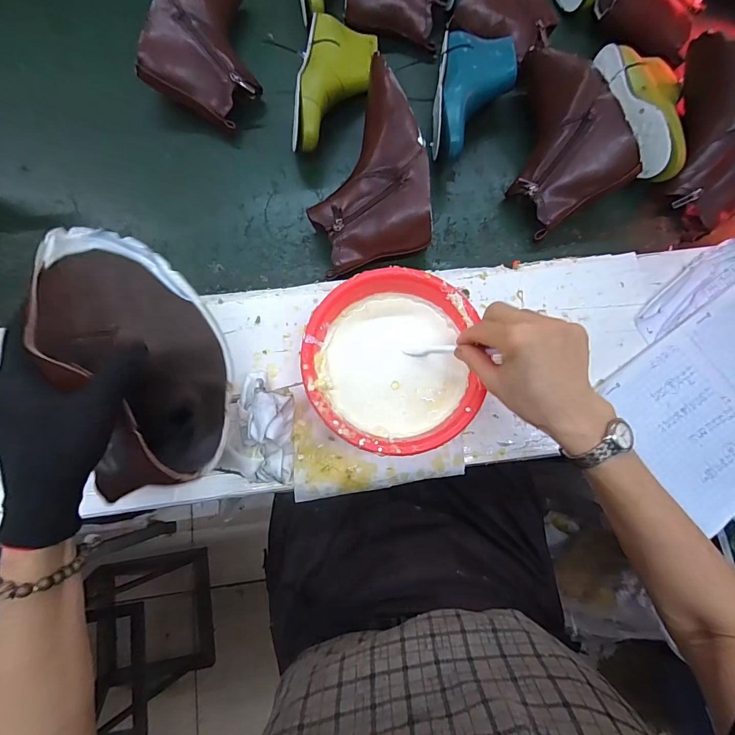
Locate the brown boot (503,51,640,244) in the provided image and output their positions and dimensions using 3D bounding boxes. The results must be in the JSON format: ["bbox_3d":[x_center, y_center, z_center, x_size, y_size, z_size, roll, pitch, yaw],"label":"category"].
[{"bbox_3d":[0.244,-0.313,0.514,0.129,0.100,0.227,-24,80,-6],"label":"brown boot"}]

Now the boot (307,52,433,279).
[{"bbox_3d":[-0.008,-0.240,0.490,0.145,0.119,0.208,-15,79,-4],"label":"boot"}]

